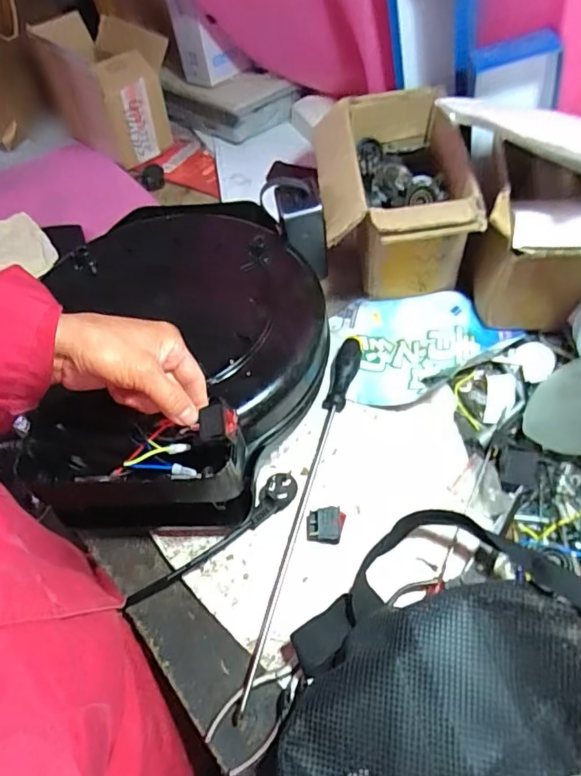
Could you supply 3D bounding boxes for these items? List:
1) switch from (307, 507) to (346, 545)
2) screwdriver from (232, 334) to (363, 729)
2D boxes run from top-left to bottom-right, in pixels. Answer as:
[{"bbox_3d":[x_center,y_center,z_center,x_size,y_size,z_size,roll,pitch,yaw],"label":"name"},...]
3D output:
[{"bbox_3d":[0.034,0.131,0.474,0.034,0.026,0.028,7,59,6],"label":"switch"},{"bbox_3d":[0.012,0.109,0.495,0.026,0.026,0.387,15,60,11],"label":"screwdriver"}]

